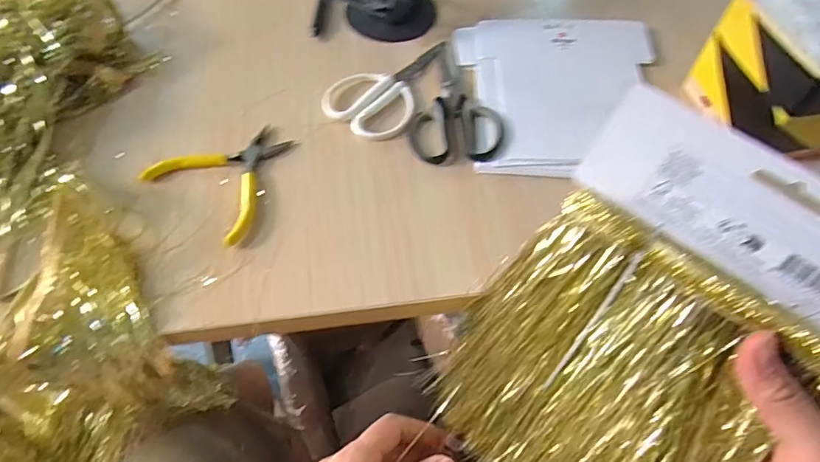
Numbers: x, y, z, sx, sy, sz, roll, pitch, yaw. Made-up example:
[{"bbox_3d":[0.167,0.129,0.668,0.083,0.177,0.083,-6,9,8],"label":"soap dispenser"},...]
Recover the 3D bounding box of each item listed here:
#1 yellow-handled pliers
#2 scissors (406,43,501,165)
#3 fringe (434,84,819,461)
[{"bbox_3d":[-0.143,-0.050,0.412,0.102,0.012,0.100,32,63,17],"label":"yellow-handled pliers"},{"bbox_3d":[0.038,-0.120,0.451,0.077,0.009,0.143,0,59,-1],"label":"scissors"},{"bbox_3d":[0.115,0.065,0.259,0.159,0.234,0.021,38,25,17],"label":"fringe"}]

